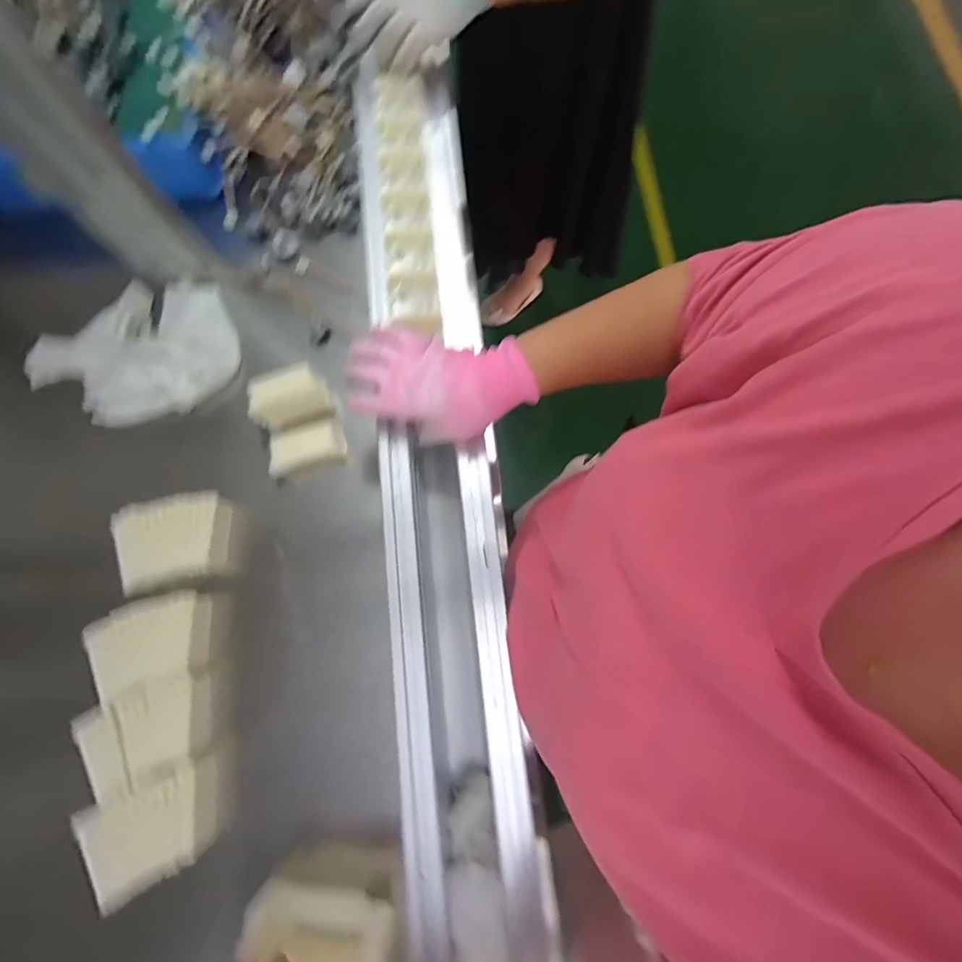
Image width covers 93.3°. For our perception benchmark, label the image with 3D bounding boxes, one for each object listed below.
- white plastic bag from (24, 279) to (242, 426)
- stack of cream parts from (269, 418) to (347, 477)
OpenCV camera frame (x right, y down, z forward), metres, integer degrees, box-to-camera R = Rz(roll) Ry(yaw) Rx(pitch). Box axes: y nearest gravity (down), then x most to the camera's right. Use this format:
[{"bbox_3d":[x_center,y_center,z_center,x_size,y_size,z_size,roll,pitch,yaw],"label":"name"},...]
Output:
[{"bbox_3d":[-0.428,-0.156,0.578,0.237,0.044,0.193,-42,80,-10],"label":"white plastic bag"},{"bbox_3d":[-0.209,-0.042,0.549,0.087,0.023,0.055,-13,77,-4],"label":"stack of cream parts"}]

